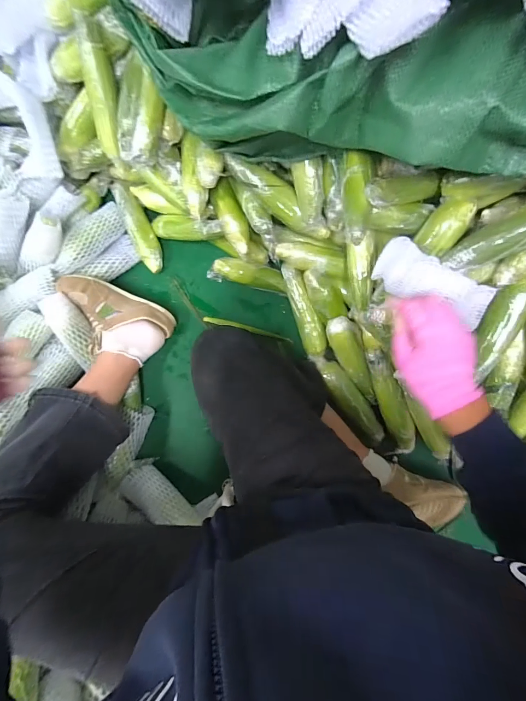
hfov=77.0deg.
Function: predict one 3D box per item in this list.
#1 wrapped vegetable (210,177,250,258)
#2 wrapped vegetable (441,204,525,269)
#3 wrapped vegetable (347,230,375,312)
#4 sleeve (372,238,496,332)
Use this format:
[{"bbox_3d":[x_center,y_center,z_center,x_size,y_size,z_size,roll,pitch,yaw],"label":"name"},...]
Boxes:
[{"bbox_3d":[-0.064,-0.271,0.678,0.050,0.043,0.153,-21,100,-1],"label":"wrapped vegetable"},{"bbox_3d":[0.372,-0.176,0.472,0.207,0.043,0.053,-22,82,30],"label":"wrapped vegetable"},{"bbox_3d":[0.181,-0.144,0.604,0.050,0.039,0.142,-3,102,1],"label":"wrapped vegetable"},{"bbox_3d":[0.270,-0.105,0.532,0.184,0.032,0.077,31,113,4],"label":"sleeve"}]

